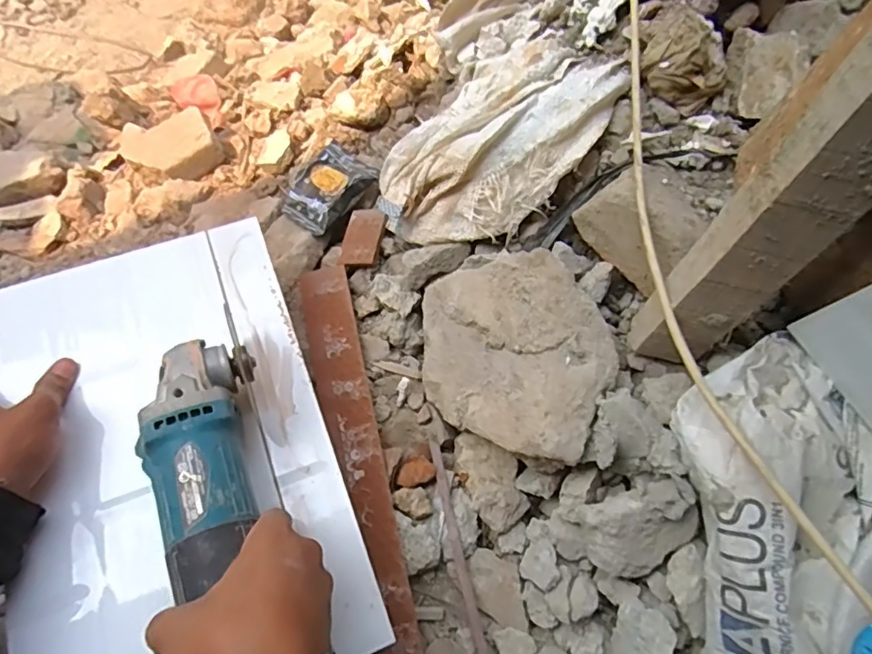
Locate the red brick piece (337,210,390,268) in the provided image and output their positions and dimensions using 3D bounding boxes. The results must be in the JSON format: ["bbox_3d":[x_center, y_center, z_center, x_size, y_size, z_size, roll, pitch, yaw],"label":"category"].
[{"bbox_3d":[-0.083,-0.102,0.624,0.050,0.011,0.072,4,69,26],"label":"red brick piece"}]

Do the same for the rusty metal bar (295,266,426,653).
[{"bbox_3d":[-0.080,0.118,0.523,0.065,0.029,0.399,-13,63,-4],"label":"rusty metal bar"}]

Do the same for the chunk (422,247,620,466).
[{"bbox_3d":[0.067,0.019,0.518,0.206,0.080,0.163,33,69,18],"label":"chunk"}]

